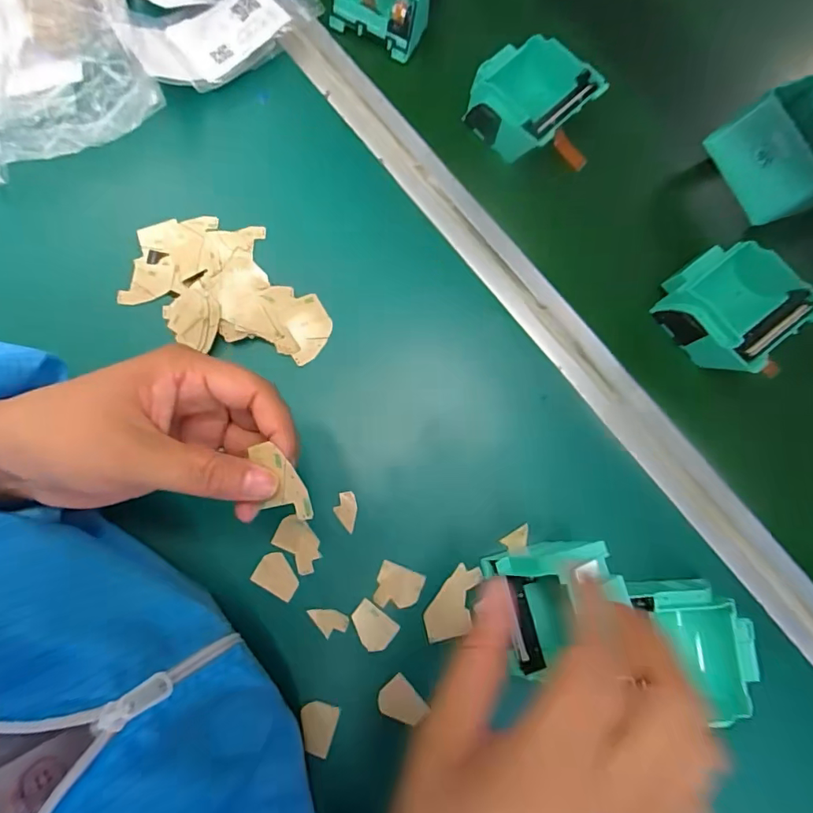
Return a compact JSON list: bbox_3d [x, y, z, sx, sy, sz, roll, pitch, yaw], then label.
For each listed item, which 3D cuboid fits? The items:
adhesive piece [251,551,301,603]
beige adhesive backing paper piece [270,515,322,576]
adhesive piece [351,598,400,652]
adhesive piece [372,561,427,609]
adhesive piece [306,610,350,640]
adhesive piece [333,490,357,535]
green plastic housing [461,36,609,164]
[{"bbox_3d":[-0.083,0.110,0.319,0.029,0.004,0.023,31,75,4],"label":"adhesive piece"},{"bbox_3d":[-0.071,0.090,0.322,0.036,0.004,0.024,44,81,10],"label":"beige adhesive backing paper piece"},{"bbox_3d":[-0.022,0.141,0.312,0.029,0.004,0.023,37,79,8],"label":"adhesive piece"},{"bbox_3d":[-0.005,0.118,0.316,0.029,0.004,0.026,20,77,5],"label":"adhesive piece"},{"bbox_3d":[-0.050,0.139,0.313,0.025,0.004,0.016,1,77,0],"label":"adhesive piece"},{"bbox_3d":[-0.041,0.070,0.327,0.015,0.004,0.024,13,77,3],"label":"adhesive piece"},{"bbox_3d":[0.087,-0.226,0.366,0.076,0.036,0.080,45,82,6],"label":"green plastic housing"}]

